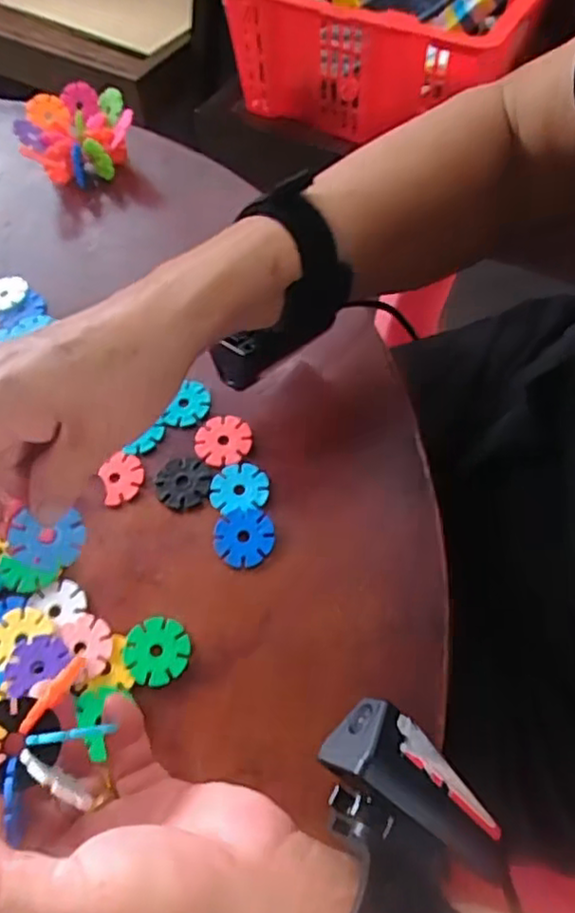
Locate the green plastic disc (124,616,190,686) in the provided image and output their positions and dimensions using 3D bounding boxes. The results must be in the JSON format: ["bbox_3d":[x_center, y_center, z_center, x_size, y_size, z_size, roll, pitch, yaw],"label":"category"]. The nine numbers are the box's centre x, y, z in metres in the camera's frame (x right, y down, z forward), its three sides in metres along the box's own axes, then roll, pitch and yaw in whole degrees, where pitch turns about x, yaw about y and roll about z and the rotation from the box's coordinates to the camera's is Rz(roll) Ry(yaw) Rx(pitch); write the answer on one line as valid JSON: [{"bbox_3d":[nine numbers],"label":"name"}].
[{"bbox_3d":[-0.065,0.095,0.321,0.032,0.004,0.030,-1,62,2],"label":"green plastic disc"}]

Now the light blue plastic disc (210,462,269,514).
[{"bbox_3d":[-0.026,0.017,0.360,0.031,0.004,0.030,-1,62,2],"label":"light blue plastic disc"}]

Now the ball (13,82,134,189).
[{"bbox_3d":[-0.160,-0.242,0.496,0.080,0.046,0.073,-1,62,2],"label":"ball"}]

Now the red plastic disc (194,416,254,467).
[{"bbox_3d":[-0.037,-0.010,0.376,0.032,0.004,0.032,-1,62,2],"label":"red plastic disc"}]

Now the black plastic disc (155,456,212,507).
[{"bbox_3d":[-0.059,0.014,0.364,0.032,0.004,0.029,31,68,18],"label":"black plastic disc"}]

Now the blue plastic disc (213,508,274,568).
[{"bbox_3d":[-0.024,0.042,0.347,0.030,0.004,0.031,-1,62,2],"label":"blue plastic disc"}]

